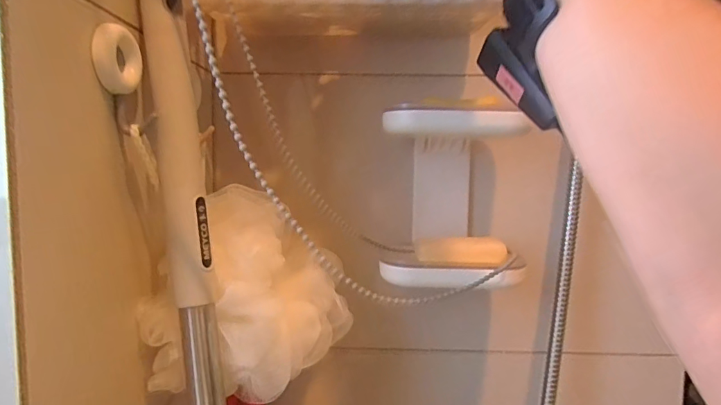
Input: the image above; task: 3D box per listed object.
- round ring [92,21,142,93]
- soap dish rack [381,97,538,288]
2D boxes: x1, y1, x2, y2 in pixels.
[{"bbox_3d":[-0.154,-0.090,0.280,0.012,0.039,0.037,2,5,-2],"label":"round ring"},{"bbox_3d":[0.079,-0.011,0.409,0.115,0.151,0.113,2,5,-2],"label":"soap dish rack"}]

